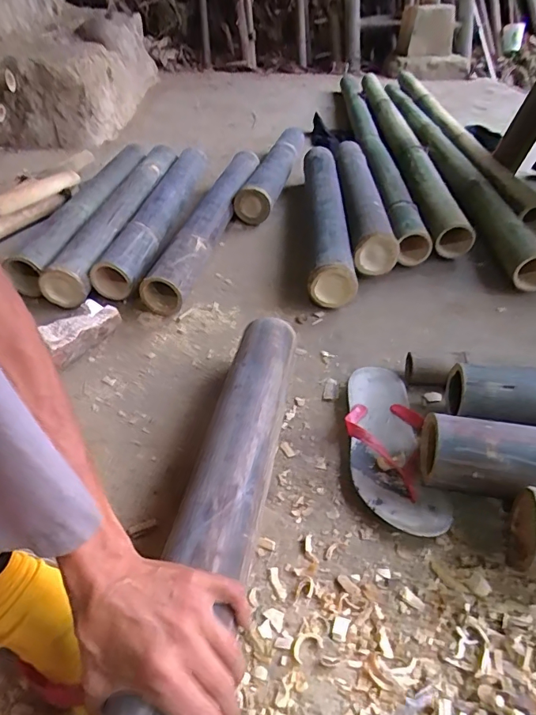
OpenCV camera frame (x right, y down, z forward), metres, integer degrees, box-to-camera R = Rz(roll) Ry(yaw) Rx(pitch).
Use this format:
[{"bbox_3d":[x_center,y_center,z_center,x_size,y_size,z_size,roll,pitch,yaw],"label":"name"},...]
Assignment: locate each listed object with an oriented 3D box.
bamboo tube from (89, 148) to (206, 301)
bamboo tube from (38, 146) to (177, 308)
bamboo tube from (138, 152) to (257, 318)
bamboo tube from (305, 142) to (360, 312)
[{"bbox_3d":[-0.231,-0.329,1.014,0.078,0.063,0.586,4,43,6],"label":"bamboo tube"},{"bbox_3d":[-0.316,-0.302,0.980,0.076,0.072,0.564,4,43,6],"label":"bamboo tube"},{"bbox_3d":[-0.113,-0.304,0.991,0.080,0.078,0.617,6,42,10],"label":"bamboo tube"},{"bbox_3d":[0.121,-0.306,0.973,0.081,0.087,0.590,1,43,3],"label":"bamboo tube"}]

